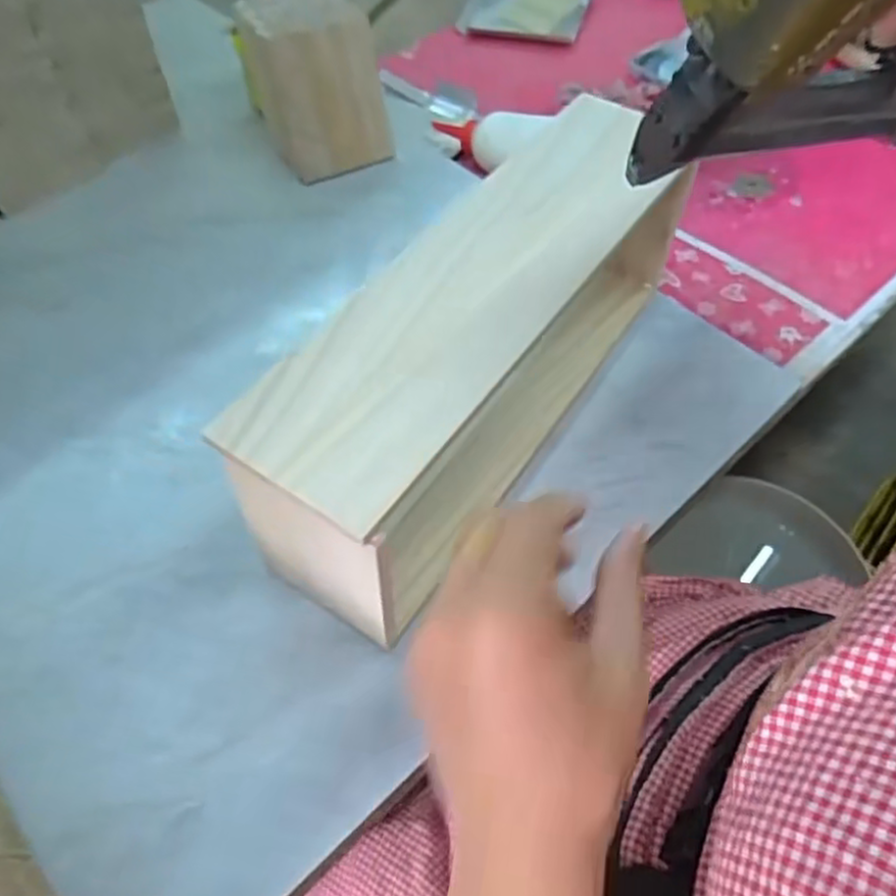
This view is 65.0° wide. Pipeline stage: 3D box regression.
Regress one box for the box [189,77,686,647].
[{"bbox_3d":[0.027,-0.060,0.410,0.086,0.132,0.329,30,59,19],"label":"box"}]

